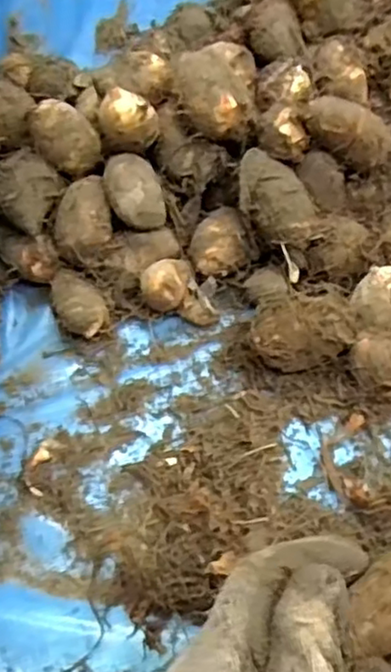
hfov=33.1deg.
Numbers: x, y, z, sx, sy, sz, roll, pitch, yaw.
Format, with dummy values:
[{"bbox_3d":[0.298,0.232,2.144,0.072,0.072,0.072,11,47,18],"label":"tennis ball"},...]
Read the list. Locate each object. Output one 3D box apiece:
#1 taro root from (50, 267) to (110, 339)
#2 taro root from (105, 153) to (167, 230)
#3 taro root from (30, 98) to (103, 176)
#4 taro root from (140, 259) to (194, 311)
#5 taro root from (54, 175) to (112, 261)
[{"bbox_3d":[-0.072,-0.019,0.408,0.028,0.028,0.045,-23,67,-11],"label":"taro root"},{"bbox_3d":[-0.036,-0.086,0.402,0.033,0.043,0.034,-10,65,-5],"label":"taro root"},{"bbox_3d":[-0.082,-0.124,0.409,0.034,0.028,0.047,-45,114,-6],"label":"taro root"},{"bbox_3d":[-0.018,-0.032,0.409,0.027,0.024,0.035,18,65,8],"label":"taro root"},{"bbox_3d":[-0.069,-0.071,0.404,0.034,0.031,0.043,-10,65,-5],"label":"taro root"}]

